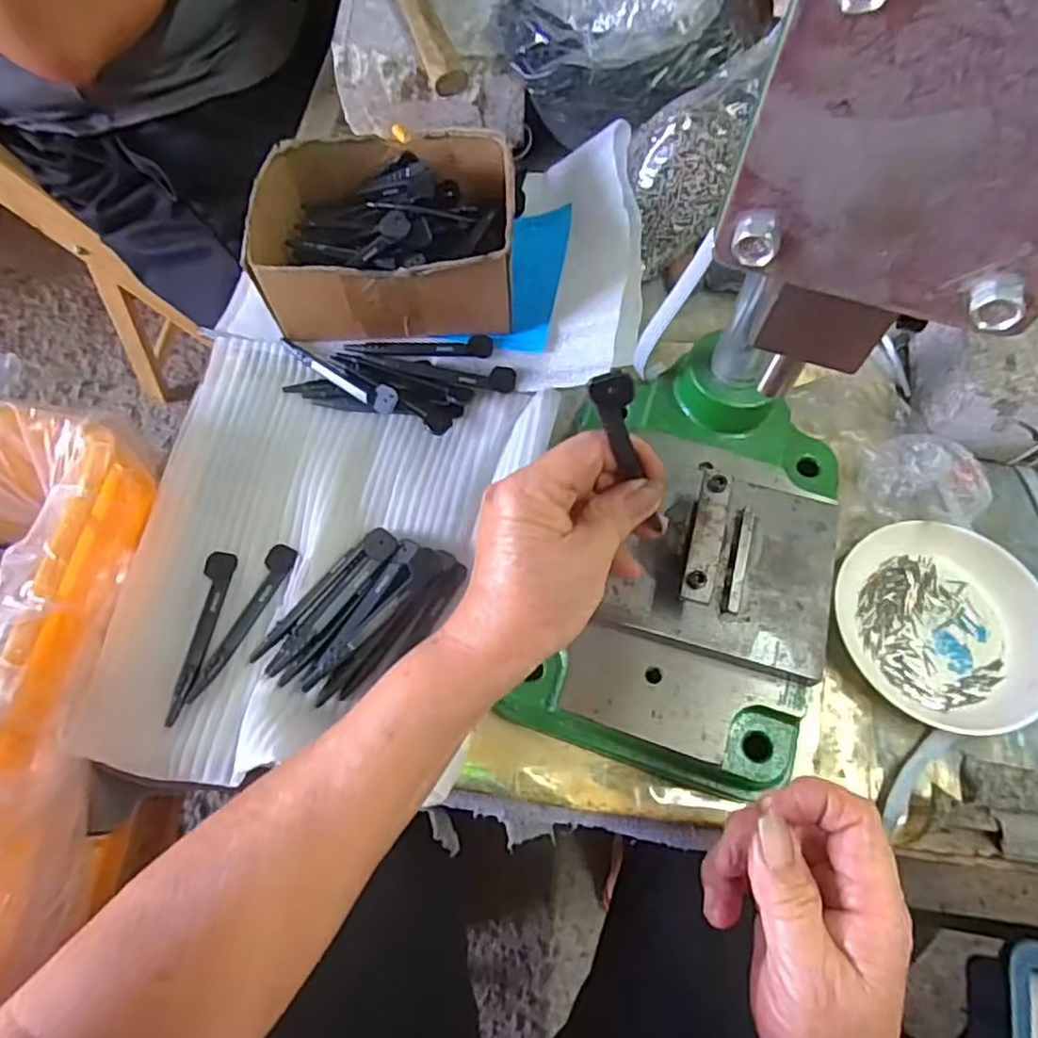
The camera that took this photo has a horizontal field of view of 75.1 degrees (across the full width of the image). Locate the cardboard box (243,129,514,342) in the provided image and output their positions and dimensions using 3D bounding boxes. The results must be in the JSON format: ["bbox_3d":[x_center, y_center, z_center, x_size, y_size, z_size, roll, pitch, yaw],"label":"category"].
[{"bbox_3d":[-0.086,-0.192,0.455,0.165,0.063,0.130,2,64,-1],"label":"cardboard box"}]

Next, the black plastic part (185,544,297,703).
[{"bbox_3d":[-0.154,0.057,0.381,0.017,0.007,0.097,18,66,7],"label":"black plastic part"}]

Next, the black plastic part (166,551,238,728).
[{"bbox_3d":[-0.180,0.064,0.377,0.016,0.008,0.097,7,65,2],"label":"black plastic part"}]

